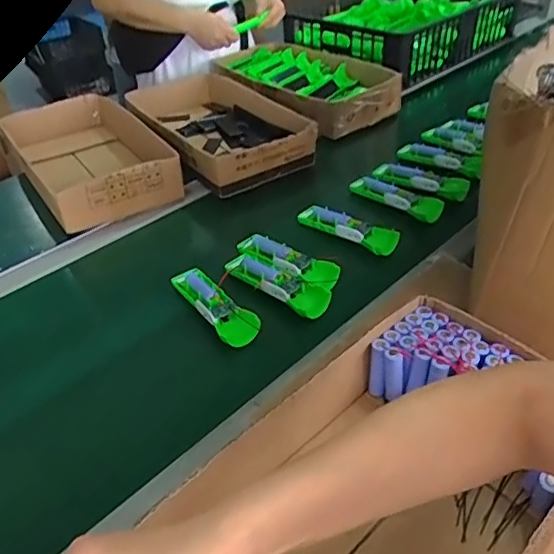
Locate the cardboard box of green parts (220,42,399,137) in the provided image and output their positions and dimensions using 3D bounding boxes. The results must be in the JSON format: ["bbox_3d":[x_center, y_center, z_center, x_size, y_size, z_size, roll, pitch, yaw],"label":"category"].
[{"bbox_3d":[0.040,-0.395,1.125,0.179,0.086,0.396,-33,48,-31],"label":"cardboard box of green parts"}]

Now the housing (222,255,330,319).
[{"bbox_3d":[-0.002,0.008,0.738,0.156,0.022,0.043,26,48,31],"label":"housing"}]

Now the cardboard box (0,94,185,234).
[{"bbox_3d":[-0.336,-0.212,0.988,0.216,0.087,0.380,-26,44,-25],"label":"cardboard box"}]

